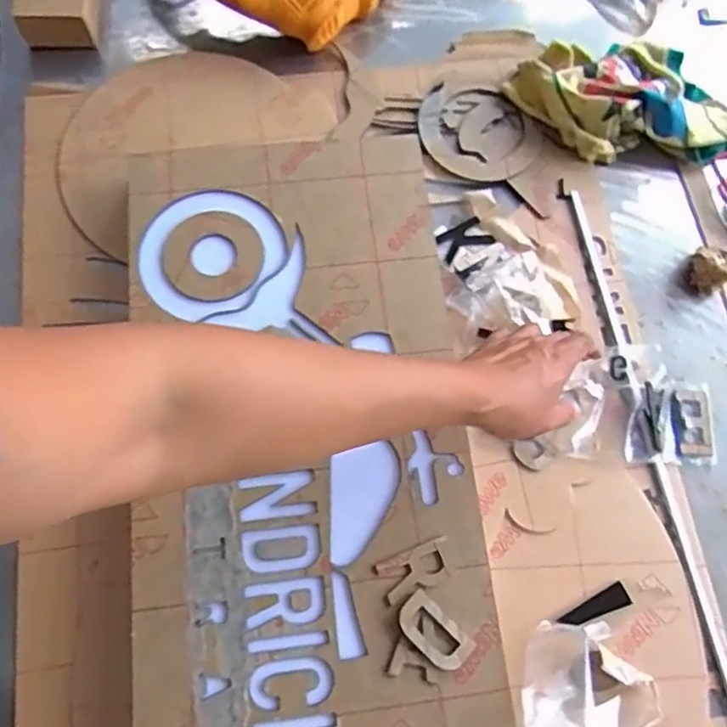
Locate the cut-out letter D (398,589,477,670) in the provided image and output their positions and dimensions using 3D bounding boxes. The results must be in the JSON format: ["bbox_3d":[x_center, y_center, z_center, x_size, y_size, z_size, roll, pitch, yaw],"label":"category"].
[{"bbox_3d":[0.059,0.223,0.536,0.066,0.004,0.035,44,75,11],"label":"cut-out letter D"}]

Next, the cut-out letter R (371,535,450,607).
[{"bbox_3d":[0.045,0.176,0.552,0.064,0.004,0.035,-21,74,-9],"label":"cut-out letter R"}]

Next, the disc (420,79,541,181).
[{"bbox_3d":[0.129,-0.266,0.743,0.126,0.010,0.135,1,72,-2],"label":"disc"}]

